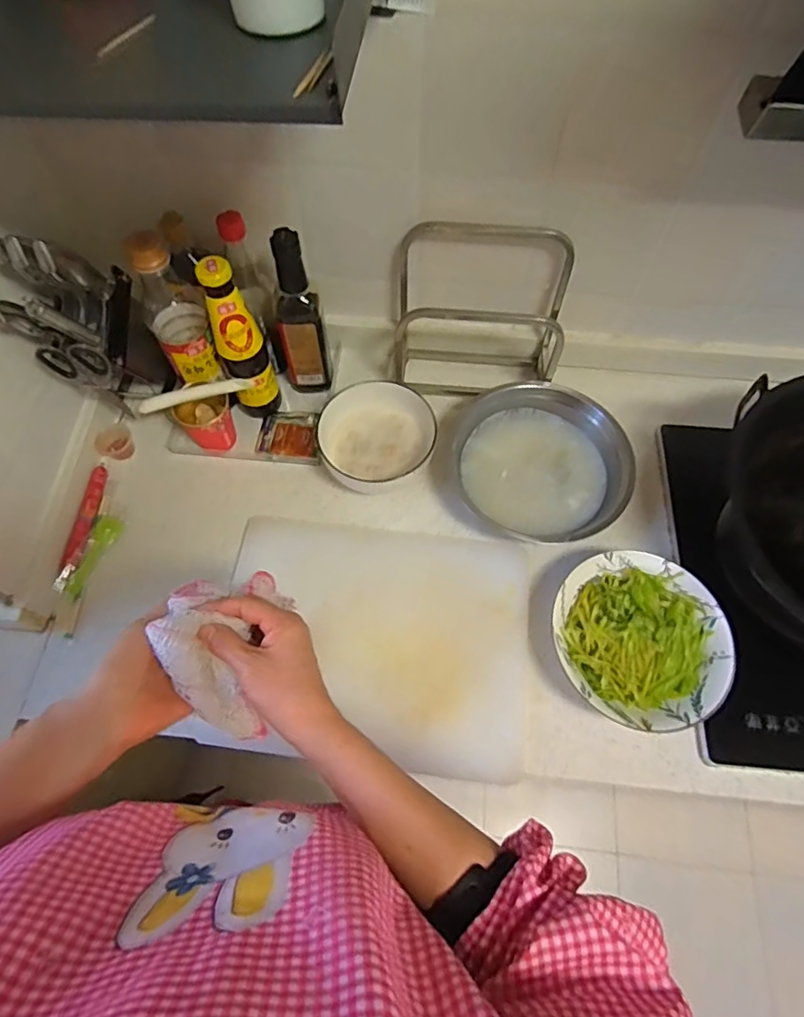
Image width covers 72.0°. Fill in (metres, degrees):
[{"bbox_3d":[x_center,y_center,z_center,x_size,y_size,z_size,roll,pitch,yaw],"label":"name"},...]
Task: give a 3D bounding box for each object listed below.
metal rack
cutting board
[{"bbox_3d":[0.101,-0.247,0.744,0.223,0.207,0.110,4,64,2],"label":"metal rack"},{"bbox_3d":[-0.032,0.152,0.667,0.369,0.016,0.280,6,64,3],"label":"cutting board"}]

